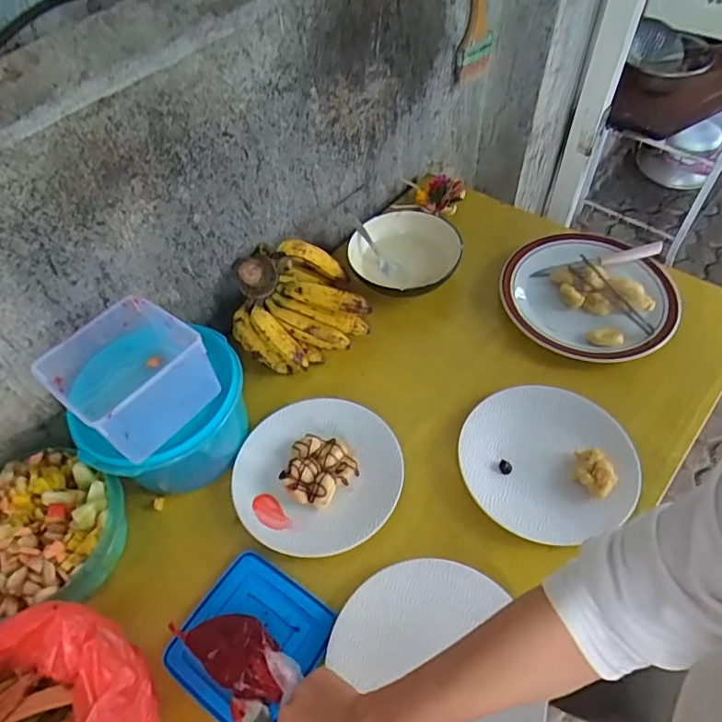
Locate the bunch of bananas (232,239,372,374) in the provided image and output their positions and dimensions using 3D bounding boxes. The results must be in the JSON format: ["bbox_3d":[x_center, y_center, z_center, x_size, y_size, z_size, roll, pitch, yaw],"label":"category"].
[{"bbox_3d":[-0.100,-0.091,0.783,0.175,0.081,0.179,-17,55,-8],"label":"bunch of bananas"}]

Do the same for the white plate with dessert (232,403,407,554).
[{"bbox_3d":[-0.054,0.133,0.652,0.192,0.029,0.199,22,58,19],"label":"white plate with dessert"}]

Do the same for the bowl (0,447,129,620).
[{"bbox_3d":[-0.364,0.186,0.588,0.178,0.076,0.177,-2,54,3],"label":"bowl"}]

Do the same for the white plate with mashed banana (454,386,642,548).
[{"bbox_3d":[0.225,0.110,0.631,0.203,0.023,0.190,-2,54,3],"label":"white plate with mashed banana"}]

